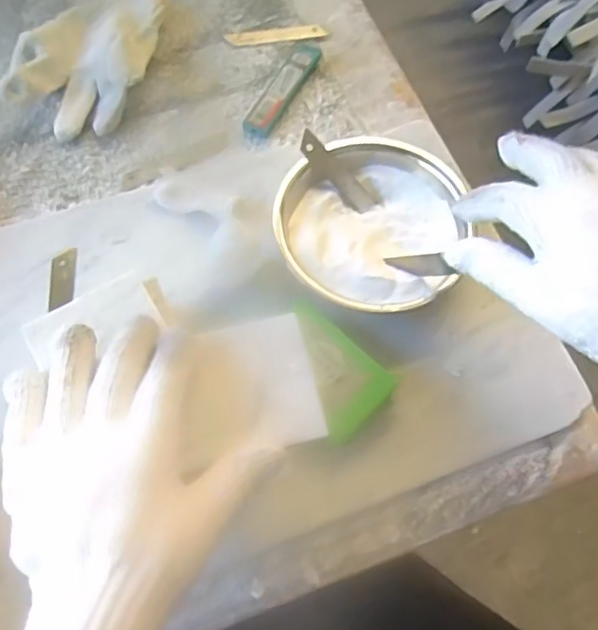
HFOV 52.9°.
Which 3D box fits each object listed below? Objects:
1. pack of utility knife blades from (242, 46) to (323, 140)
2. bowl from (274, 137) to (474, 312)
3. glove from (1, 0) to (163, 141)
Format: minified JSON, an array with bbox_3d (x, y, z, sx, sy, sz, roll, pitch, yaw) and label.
[{"bbox_3d":[-0.016,-0.210,0.560,0.028,0.011,0.121,26,68,10],"label":"pack of utility knife blades"},{"bbox_3d":[0.056,-0.066,0.477,0.138,0.050,0.144,0,66,-1],"label":"bowl"},{"bbox_3d":[-0.195,-0.244,0.553,0.122,0.042,0.174,1,66,-1],"label":"glove"}]

